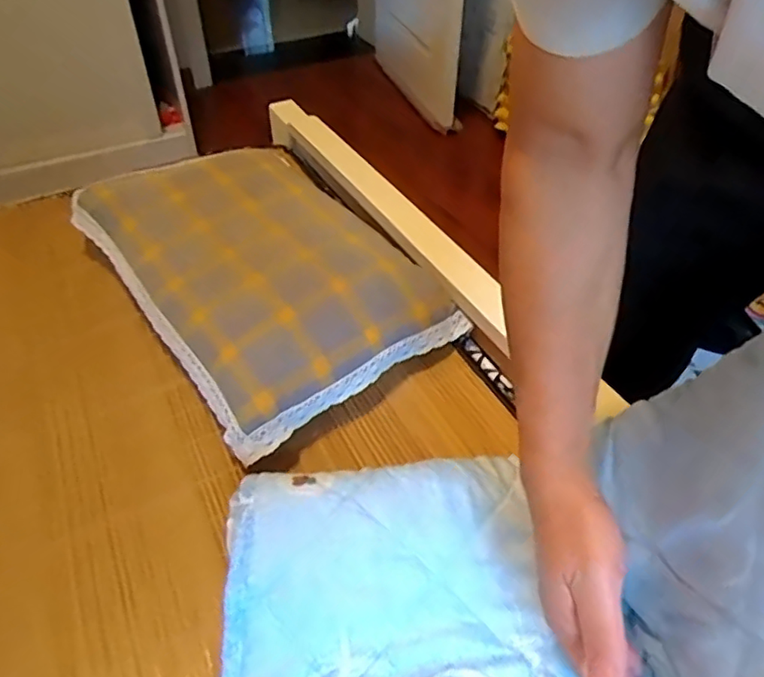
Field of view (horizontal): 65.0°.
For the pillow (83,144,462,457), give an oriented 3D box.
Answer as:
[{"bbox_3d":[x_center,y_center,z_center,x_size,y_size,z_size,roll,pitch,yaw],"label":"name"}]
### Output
[{"bbox_3d":[-0.176,-0.140,0.849,0.364,0.062,0.595,-27,51,-26],"label":"pillow"}]

